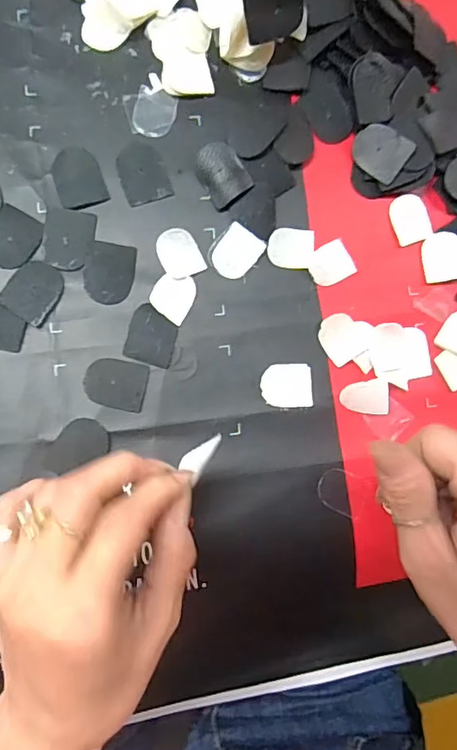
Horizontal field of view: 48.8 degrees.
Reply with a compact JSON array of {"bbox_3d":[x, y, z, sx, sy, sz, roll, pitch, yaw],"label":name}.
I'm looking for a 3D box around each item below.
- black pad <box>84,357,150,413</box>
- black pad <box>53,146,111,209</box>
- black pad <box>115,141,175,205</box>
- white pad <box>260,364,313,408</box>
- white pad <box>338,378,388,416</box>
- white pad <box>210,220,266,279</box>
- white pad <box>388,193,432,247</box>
[{"bbox_3d":[-0.064,0.005,0.287,0.035,0.004,0.028,12,84,-7],"label":"black pad"},{"bbox_3d":[-0.088,-0.116,0.294,0.026,0.004,0.037,-21,89,-9],"label":"black pad"},{"bbox_3d":[-0.050,-0.120,0.297,0.027,0.004,0.037,-18,88,-9],"label":"black pad"},{"bbox_3d":[0.035,0.006,0.299,0.030,0.004,0.025,1,86,-8],"label":"white pad"},{"bbox_3d":[0.081,0.014,0.300,0.028,0.004,0.021,-6,105,9],"label":"white pad"},{"bbox_3d":[0.005,-0.073,0.300,0.024,0.004,0.030,35,82,-4],"label":"white pad"},{"bbox_3d":[0.116,-0.099,0.319,0.024,0.004,0.031,-15,88,-9],"label":"white pad"}]

